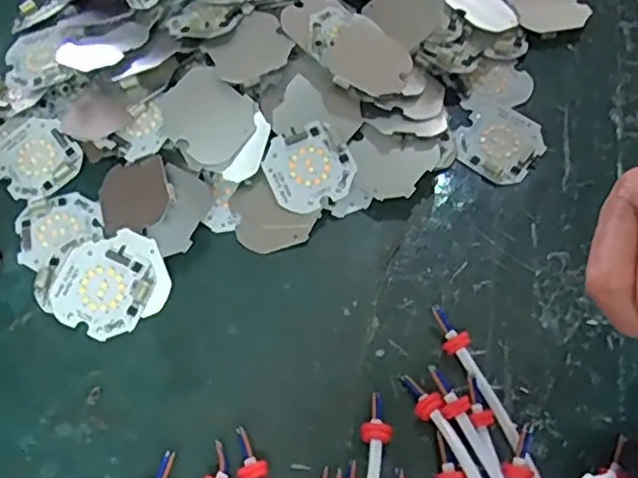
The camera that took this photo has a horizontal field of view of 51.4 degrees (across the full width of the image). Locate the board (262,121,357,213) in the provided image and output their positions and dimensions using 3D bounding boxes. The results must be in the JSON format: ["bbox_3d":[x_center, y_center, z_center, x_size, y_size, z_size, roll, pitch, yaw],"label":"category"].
[{"bbox_3d":[-0.005,-0.039,0.363,0.046,0.004,0.045,-26,79,-3],"label":"board"}]

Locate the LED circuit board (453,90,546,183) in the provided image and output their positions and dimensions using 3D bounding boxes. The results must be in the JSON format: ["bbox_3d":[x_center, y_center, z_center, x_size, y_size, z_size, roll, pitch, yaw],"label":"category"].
[{"bbox_3d":[0.102,-0.057,0.380,0.050,0.004,0.048,32,69,19],"label":"LED circuit board"}]

